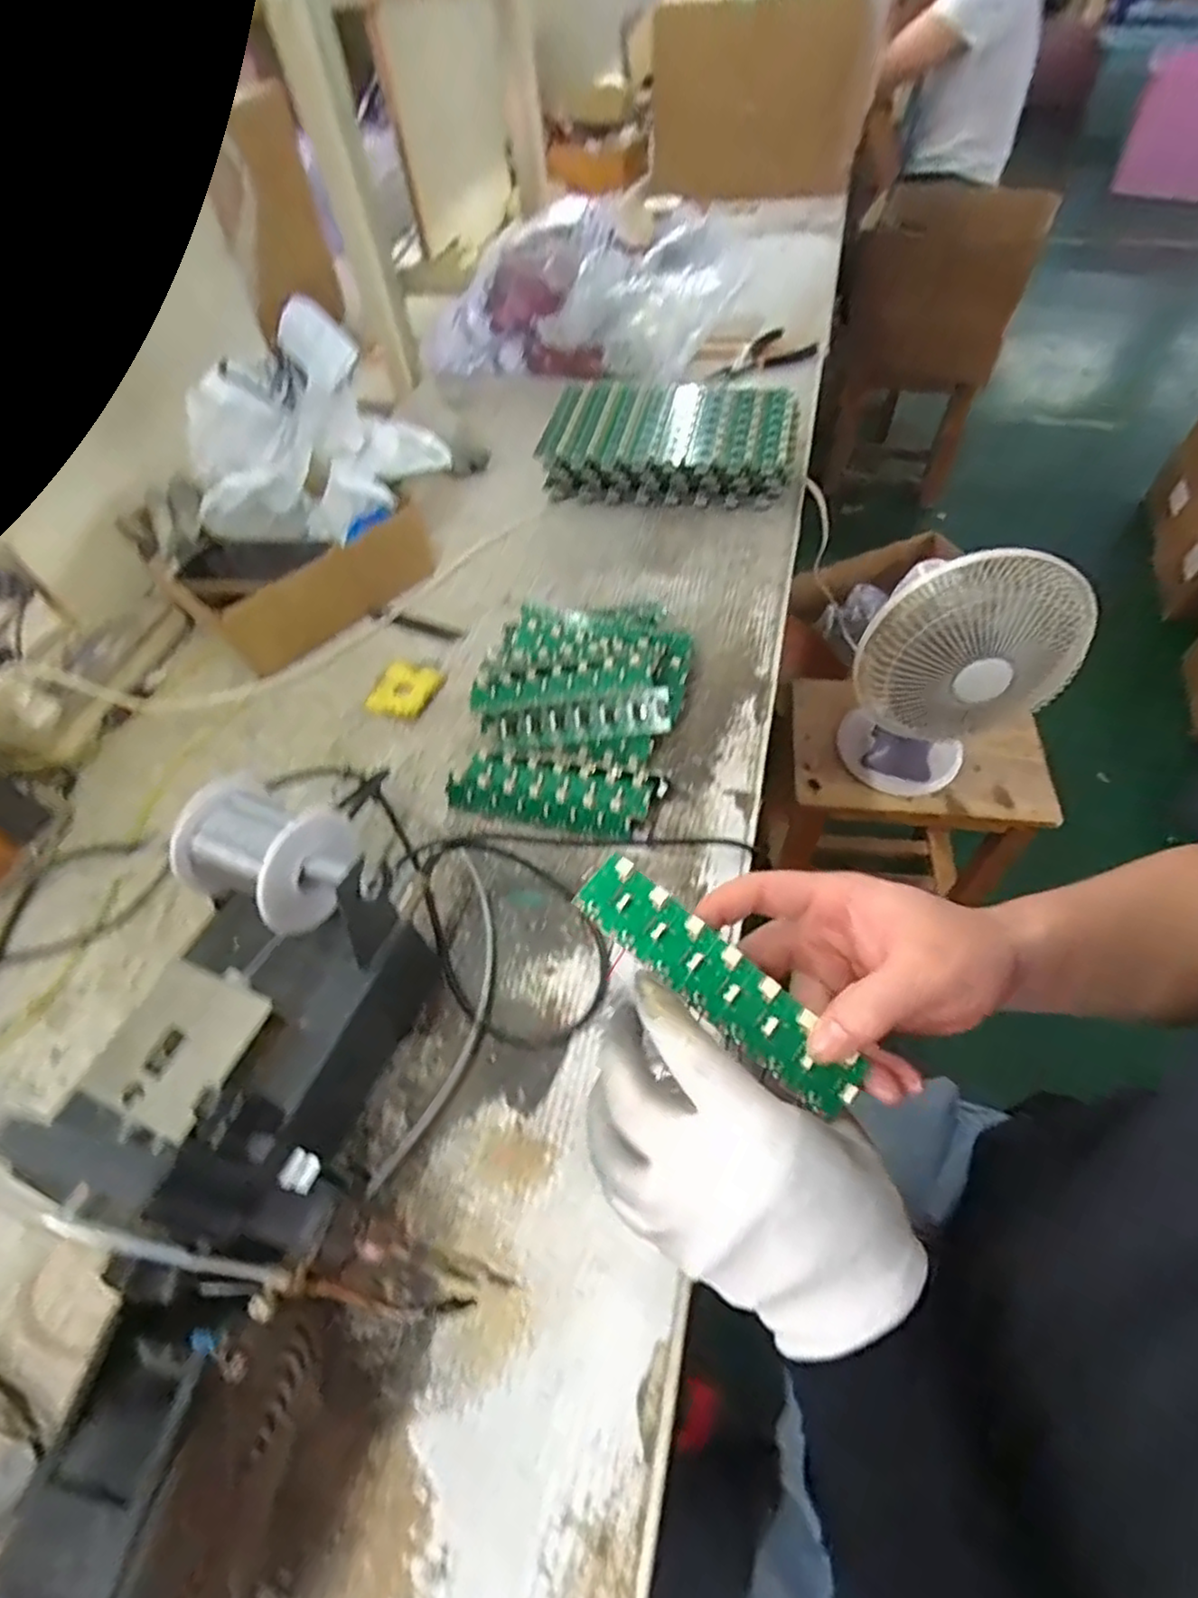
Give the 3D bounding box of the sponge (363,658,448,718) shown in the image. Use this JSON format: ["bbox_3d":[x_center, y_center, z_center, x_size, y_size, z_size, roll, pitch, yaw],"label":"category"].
[{"bbox_3d":[-0.166,-0.095,0.575,0.054,0.010,0.058,18,58,16],"label":"sponge"}]

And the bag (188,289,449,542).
[{"bbox_3d":[-0.253,-0.320,0.607,0.229,0.155,0.097,-26,57,-14],"label":"bag"}]

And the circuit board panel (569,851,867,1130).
[{"bbox_3d":[0.050,0.076,0.289,0.136,0.005,0.030,39,85,14],"label":"circuit board panel"}]

